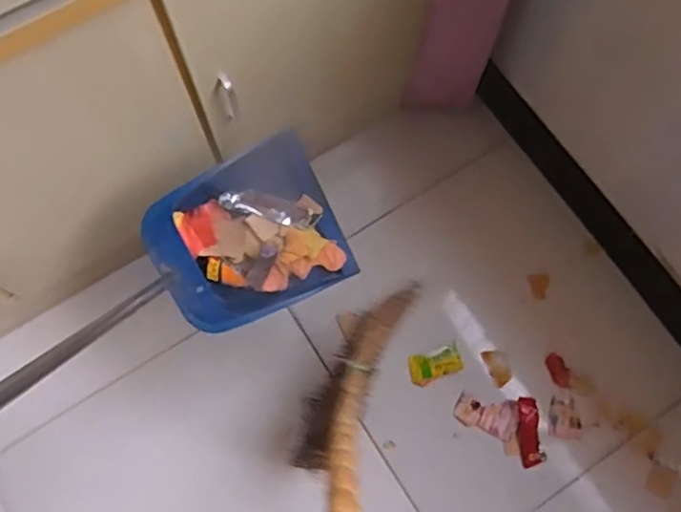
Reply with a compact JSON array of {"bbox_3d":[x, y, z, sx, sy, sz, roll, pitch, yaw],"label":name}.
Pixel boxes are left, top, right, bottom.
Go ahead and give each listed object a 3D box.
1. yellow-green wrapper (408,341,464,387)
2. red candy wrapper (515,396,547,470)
[{"bbox_3d":[0.179,0.206,1.202,0.099,0.034,0.057,-21,73,-3],"label":"yellow-green wrapper"},{"bbox_3d":[0.348,0.325,1.169,0.044,0.018,0.123,-7,73,2],"label":"red candy wrapper"}]

